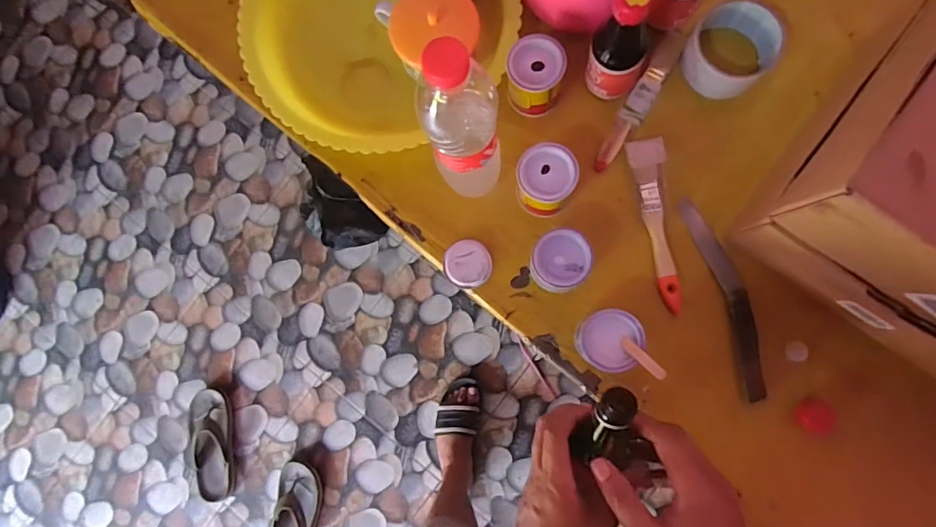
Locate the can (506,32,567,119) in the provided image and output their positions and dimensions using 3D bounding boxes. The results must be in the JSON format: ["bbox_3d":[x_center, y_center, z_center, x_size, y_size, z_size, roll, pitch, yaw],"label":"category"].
[{"bbox_3d":[0.068,-0.191,0.505,0.055,0.060,0.057,-1,84,6],"label":"can"}]

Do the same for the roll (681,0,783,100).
[{"bbox_3d":[0.264,-0.213,0.499,0.080,0.041,0.097,33,88,8],"label":"roll"}]

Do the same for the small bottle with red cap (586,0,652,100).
[{"bbox_3d":[0.146,-0.205,0.460,0.050,0.138,0.051,-1,84,6],"label":"small bottle with red cap"}]

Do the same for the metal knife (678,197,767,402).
[{"bbox_3d":[0.260,0.031,0.490,0.032,0.013,0.205,-18,82,4],"label":"metal knife"}]

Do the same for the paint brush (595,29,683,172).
[{"bbox_3d":[0.182,-0.172,0.522,0.025,0.009,0.166,28,87,8],"label":"paint brush"}]

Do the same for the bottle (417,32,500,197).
[{"bbox_3d":[-0.001,-0.105,0.423,0.061,0.229,0.058,-8,83,5],"label":"bottle"}]

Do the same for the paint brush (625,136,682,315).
[{"bbox_3d":[0.197,-0.041,0.503,0.034,0.008,0.177,-10,83,5],"label":"paint brush"}]

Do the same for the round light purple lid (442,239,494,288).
[{"bbox_3d":[0.000,0.000,0.521,0.049,0.011,0.050,-1,84,6],"label":"round light purple lid"}]

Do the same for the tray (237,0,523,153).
[{"bbox_3d":[-0.098,-0.271,0.542,0.301,0.060,0.296,17,86,7],"label":"tray"}]

